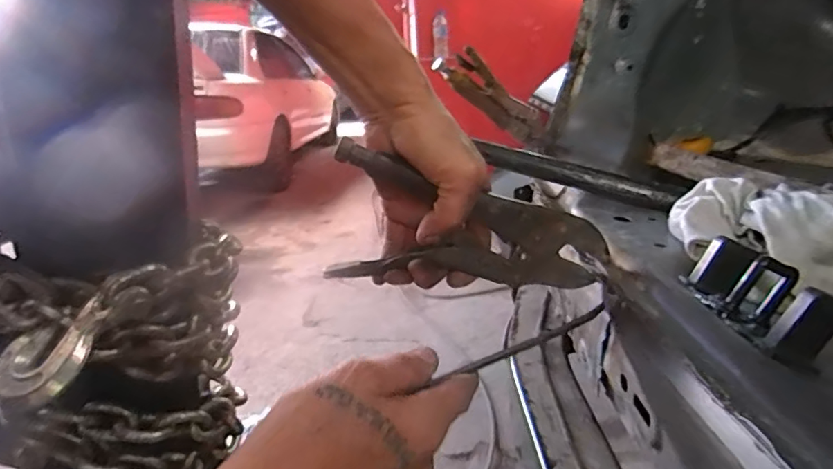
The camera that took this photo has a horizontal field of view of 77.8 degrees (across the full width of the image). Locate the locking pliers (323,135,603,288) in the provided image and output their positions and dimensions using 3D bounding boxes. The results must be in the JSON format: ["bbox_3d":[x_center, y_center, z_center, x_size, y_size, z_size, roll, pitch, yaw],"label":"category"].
[{"bbox_3d":[0.039,0.000,0.374,0.199,0.097,0.013,10,17,-5],"label":"locking pliers"}]

